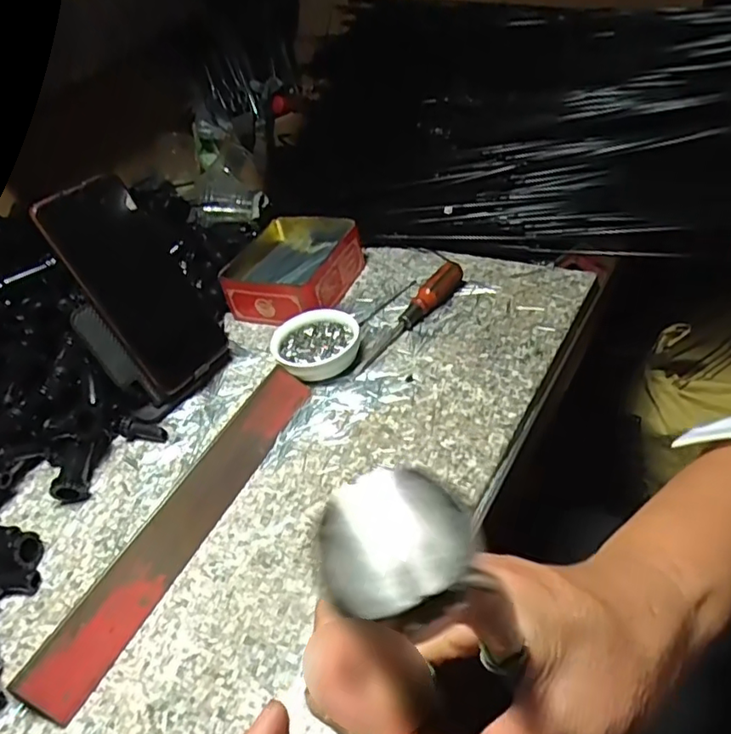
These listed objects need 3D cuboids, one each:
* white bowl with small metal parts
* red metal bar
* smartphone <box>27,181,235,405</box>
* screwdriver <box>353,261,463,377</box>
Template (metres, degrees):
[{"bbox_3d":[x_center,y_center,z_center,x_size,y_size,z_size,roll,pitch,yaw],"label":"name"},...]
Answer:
[{"bbox_3d":[-0.041,-0.020,0.487,0.070,0.023,0.068,-8,40,7],"label":"white bowl with small metal parts"},{"bbox_3d":[-0.113,0.090,0.383,0.031,0.020,0.257,10,46,26],"label":"red metal bar"},{"bbox_3d":[-0.174,-0.062,0.464,0.015,0.168,0.083,-10,27,44],"label":"smartphone"},{"bbox_3d":[0.035,-0.046,0.500,0.017,0.027,0.140,25,53,37],"label":"screwdriver"}]

